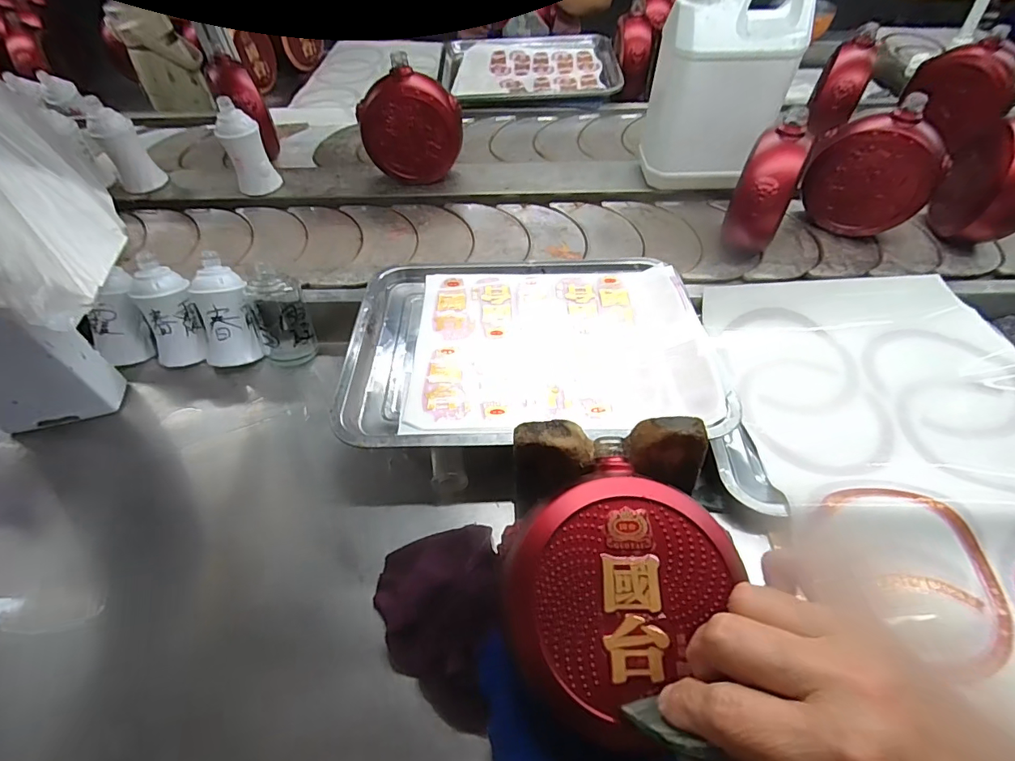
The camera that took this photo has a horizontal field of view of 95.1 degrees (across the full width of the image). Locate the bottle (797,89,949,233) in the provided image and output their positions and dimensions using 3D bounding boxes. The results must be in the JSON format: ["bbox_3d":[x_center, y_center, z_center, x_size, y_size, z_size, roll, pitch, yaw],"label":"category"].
[{"bbox_3d":[0.451,-0.255,0.580,0.062,0.138,0.138,-38,61,-23],"label":"bottle"}]

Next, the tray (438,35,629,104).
[{"bbox_3d":[0.043,-0.640,0.946,0.342,0.033,0.252,0,52,2],"label":"tray"}]

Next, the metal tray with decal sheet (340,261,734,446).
[{"bbox_3d":[0.021,-0.045,0.460,0.339,0.033,0.245,-2,53,1],"label":"metal tray with decal sheet"}]

